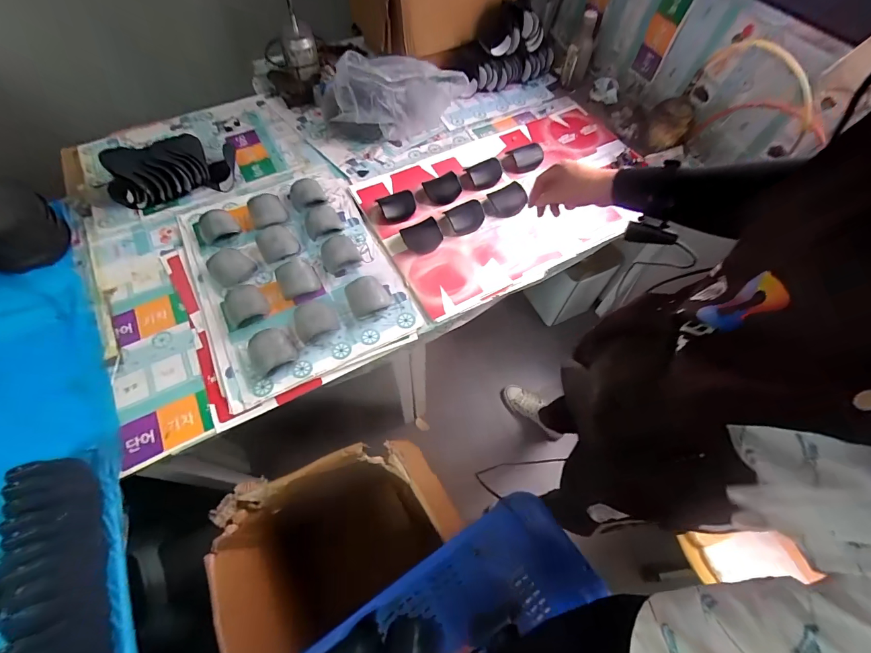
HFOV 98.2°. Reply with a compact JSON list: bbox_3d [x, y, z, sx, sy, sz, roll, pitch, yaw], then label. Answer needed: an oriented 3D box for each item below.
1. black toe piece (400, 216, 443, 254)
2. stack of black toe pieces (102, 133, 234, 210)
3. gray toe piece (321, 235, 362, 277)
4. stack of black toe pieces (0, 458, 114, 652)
[{"bbox_3d":[-0.029,-0.216,0.920,0.103,0.023,0.097,-27,63,-14],"label":"black toe piece"},{"bbox_3d":[-0.687,-0.415,0.971,0.319,0.117,0.158,-26,63,-13],"label":"stack of black toe pieces"},{"bbox_3d":[-0.228,-0.172,0.885,0.089,0.034,0.097,-27,63,-14],"label":"gray toe piece"},{"bbox_3d":[-0.539,0.385,0.536,0.069,0.100,0.389,-22,62,-11],"label":"stack of black toe pieces"}]

